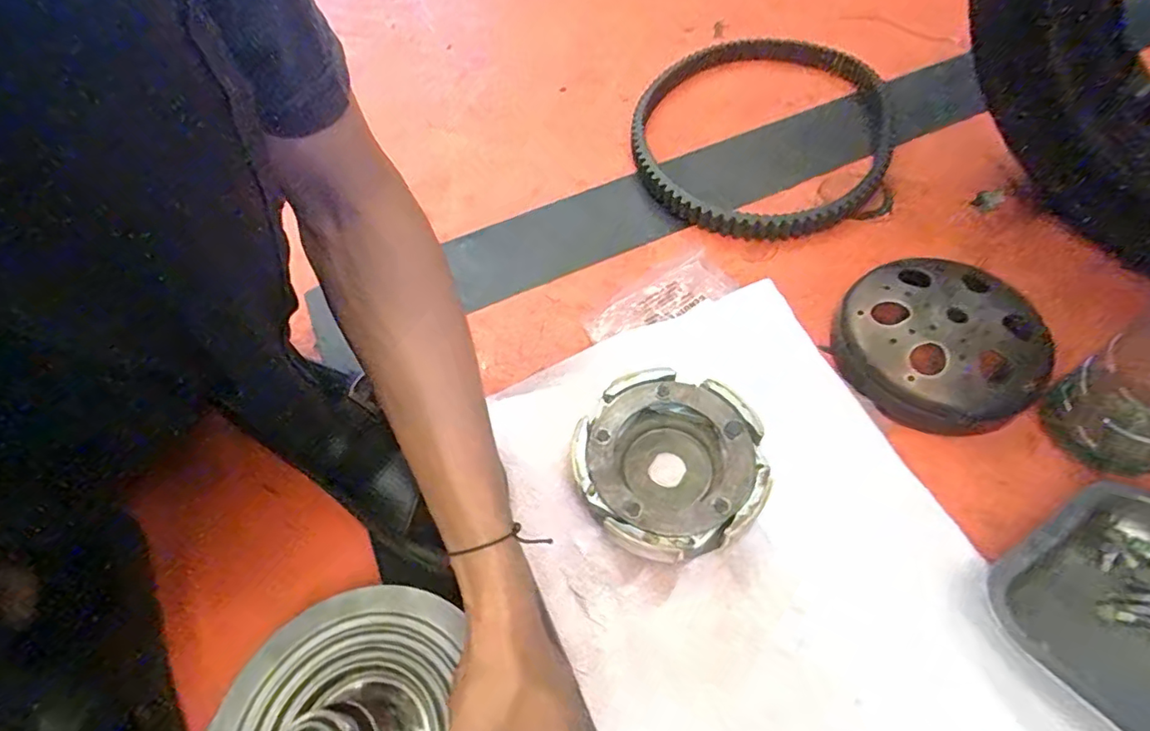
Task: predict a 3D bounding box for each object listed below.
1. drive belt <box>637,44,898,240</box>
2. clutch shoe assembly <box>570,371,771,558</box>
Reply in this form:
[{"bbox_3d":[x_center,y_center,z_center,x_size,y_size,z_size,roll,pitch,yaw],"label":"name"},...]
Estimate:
[{"bbox_3d":[0.209,-0.276,0.657,0.297,0.033,0.365,13,59,12],"label":"drive belt"},{"bbox_3d":[0.071,0.073,0.431,0.135,0.036,0.135,-2,57,3],"label":"clutch shoe assembly"}]

